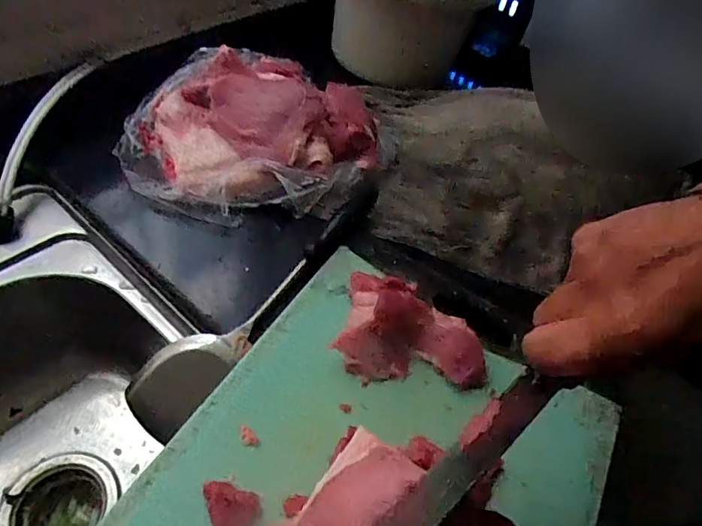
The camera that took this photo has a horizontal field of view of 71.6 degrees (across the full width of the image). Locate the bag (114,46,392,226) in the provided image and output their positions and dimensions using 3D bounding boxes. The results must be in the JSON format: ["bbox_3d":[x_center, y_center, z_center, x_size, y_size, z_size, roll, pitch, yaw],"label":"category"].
[{"bbox_3d":[-0.097,-0.161,0.555,0.268,0.076,0.269,19,49,4],"label":"bag"}]

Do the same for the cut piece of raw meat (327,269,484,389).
[{"bbox_3d":[0.059,0.054,0.435,0.136,0.036,0.099,9,51,-8],"label":"cut piece of raw meat"}]

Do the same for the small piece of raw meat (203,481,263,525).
[{"bbox_3d":[-0.079,0.168,0.332,0.032,0.019,0.041,-14,55,-23],"label":"small piece of raw meat"}]

